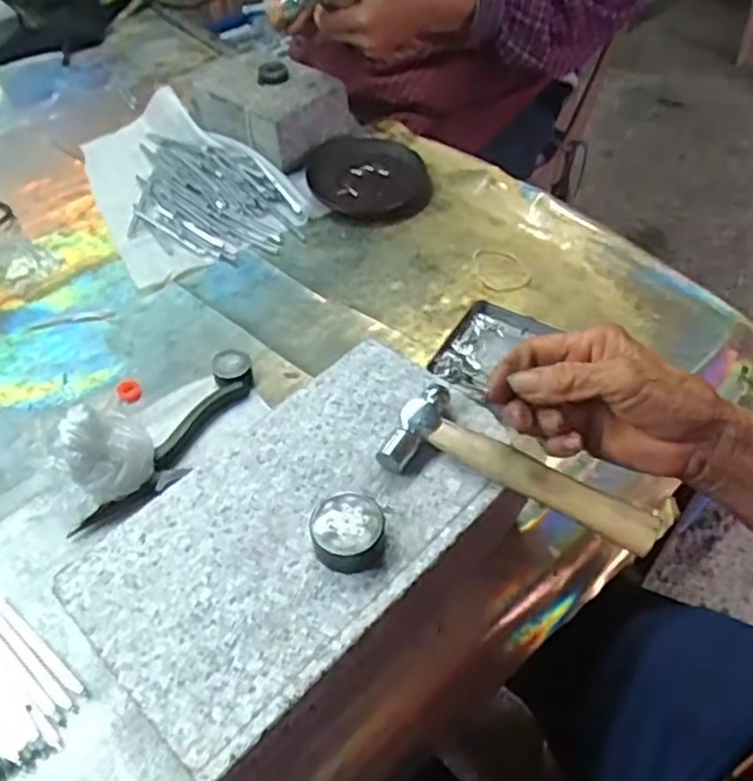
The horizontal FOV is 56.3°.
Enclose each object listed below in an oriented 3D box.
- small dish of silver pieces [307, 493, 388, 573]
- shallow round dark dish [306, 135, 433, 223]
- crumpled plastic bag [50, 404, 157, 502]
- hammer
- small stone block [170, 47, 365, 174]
[{"bbox_3d":[-0.015,0.075,0.369,0.037,0.022,0.037,-4,51,0],"label":"small dish of silver pieces"},{"bbox_3d":[-0.005,-0.222,0.711,0.119,0.028,0.124,-2,48,2],"label":"shallow round dark dish"},{"bbox_3d":[-0.178,0.044,0.472,0.045,0.066,0.059,15,51,16],"label":"crumpled plastic bag"},{"bbox_3d":[0.081,0.040,0.391,0.149,0.016,0.057,20,55,18],"label":"hammer"},{"bbox_3d":[-0.122,-0.326,0.797,0.211,0.064,0.122,35,59,29],"label":"small stone block"}]

